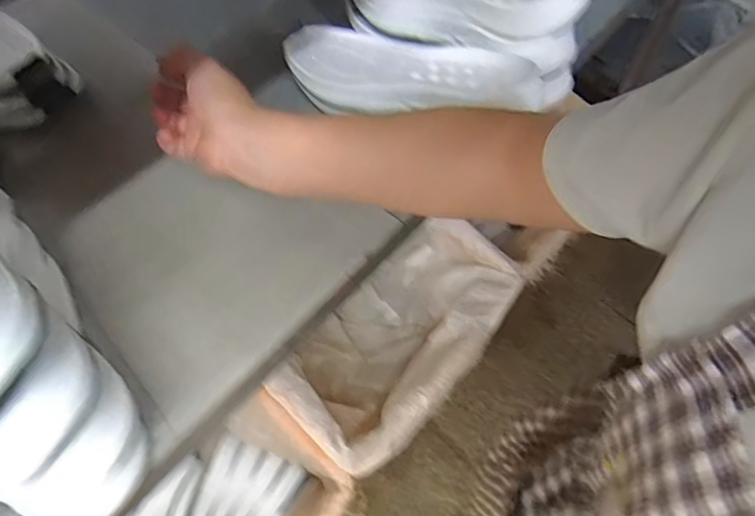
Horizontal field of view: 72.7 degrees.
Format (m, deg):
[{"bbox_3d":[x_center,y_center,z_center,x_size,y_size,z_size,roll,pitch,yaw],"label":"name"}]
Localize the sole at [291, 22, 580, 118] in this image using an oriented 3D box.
[{"bbox_3d":[0.036,-0.183,0.510,0.276,0.046,0.111,17,61,23],"label":"sole"}]

